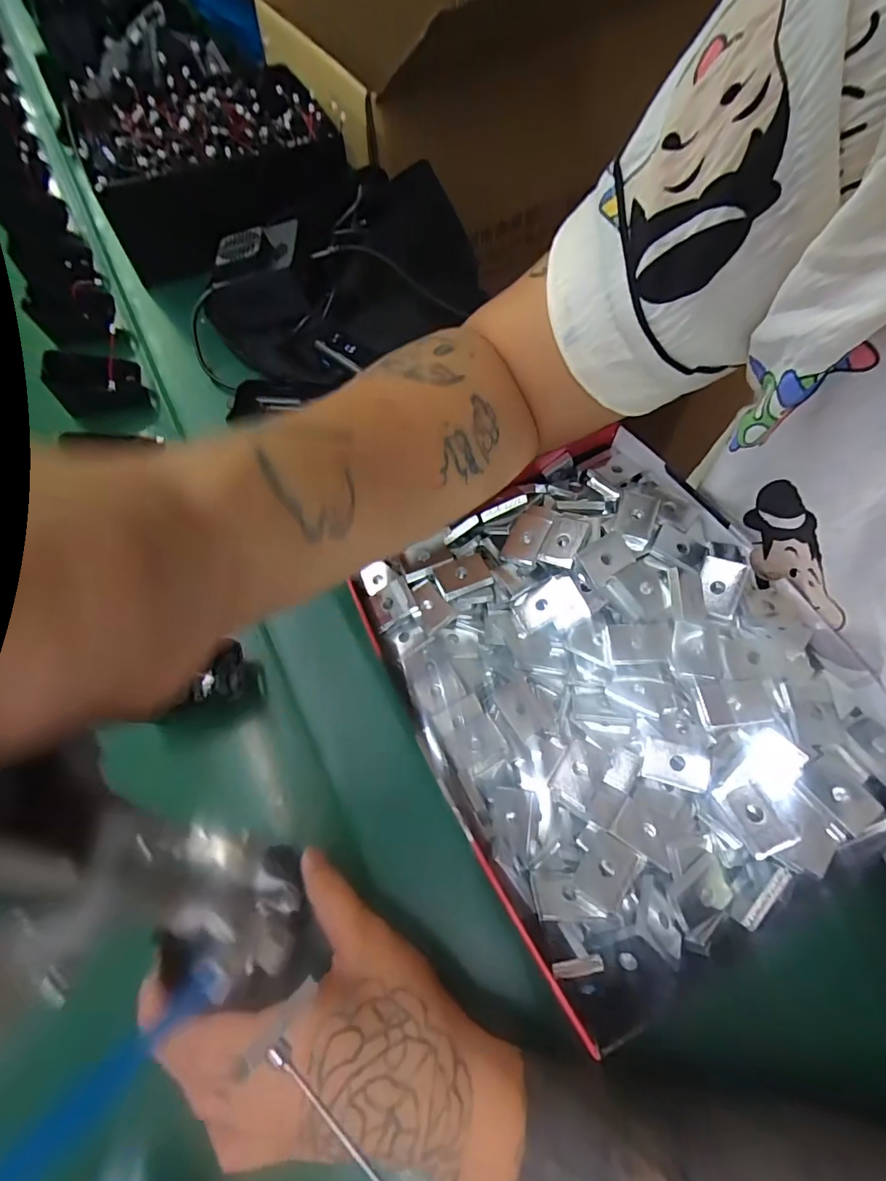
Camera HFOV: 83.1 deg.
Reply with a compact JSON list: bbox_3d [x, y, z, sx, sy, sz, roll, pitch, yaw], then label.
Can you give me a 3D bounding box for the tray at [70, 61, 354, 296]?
[{"bbox_3d":[-0.232,-0.444,0.519,0.240,0.091,0.199,-16,63,-7],"label":"tray"}]

